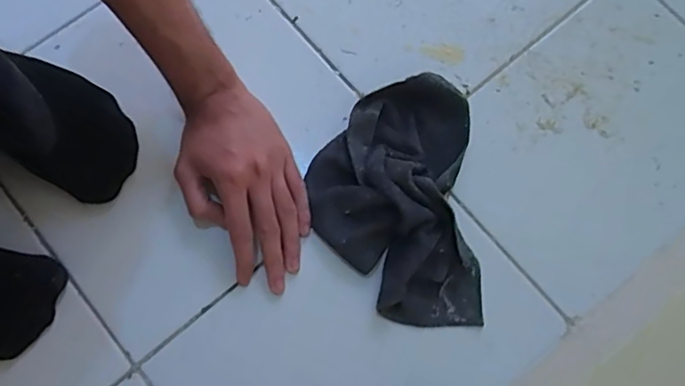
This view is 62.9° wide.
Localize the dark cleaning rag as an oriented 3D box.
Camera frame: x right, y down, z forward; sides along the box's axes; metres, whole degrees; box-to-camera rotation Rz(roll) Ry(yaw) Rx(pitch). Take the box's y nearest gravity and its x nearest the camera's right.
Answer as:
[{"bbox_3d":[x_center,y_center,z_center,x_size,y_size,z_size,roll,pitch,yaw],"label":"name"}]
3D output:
[{"bbox_3d":[0.045,0.003,0.479,0.138,0.042,0.211,0,75,-1],"label":"dark cleaning rag"}]

